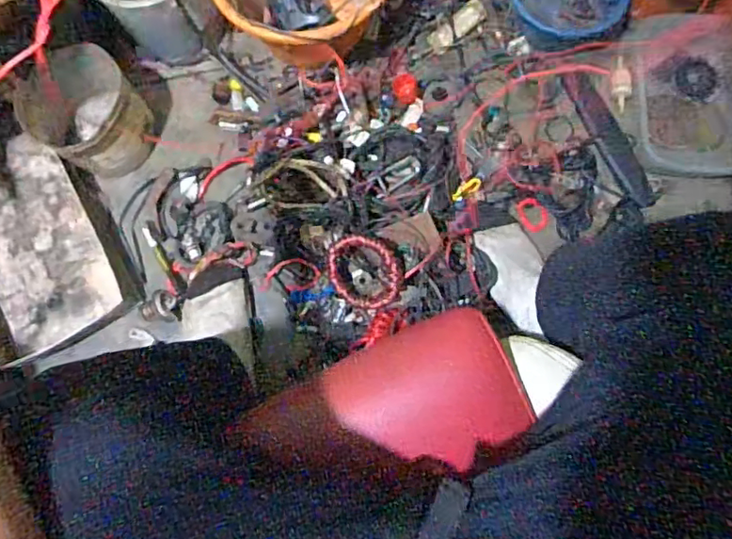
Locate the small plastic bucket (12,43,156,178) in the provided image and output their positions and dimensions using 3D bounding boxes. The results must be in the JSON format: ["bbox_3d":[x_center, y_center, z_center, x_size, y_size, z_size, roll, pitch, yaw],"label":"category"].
[{"bbox_3d":[-0.404,-0.219,0.823,0.151,0.113,0.166,0,79,0],"label":"small plastic bucket"}]

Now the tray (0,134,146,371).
[{"bbox_3d":[-0.481,-0.033,0.829,0.222,0.094,0.307,-28,80,-5],"label":"tray"}]

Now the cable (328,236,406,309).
[{"bbox_3d":[-0.001,0.001,0.744,0.099,0.054,0.094,-3,79,0],"label":"cable"}]

